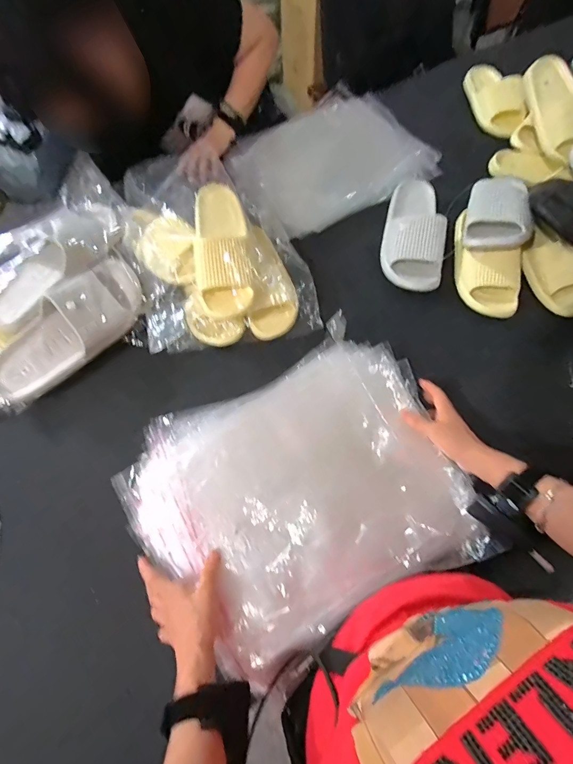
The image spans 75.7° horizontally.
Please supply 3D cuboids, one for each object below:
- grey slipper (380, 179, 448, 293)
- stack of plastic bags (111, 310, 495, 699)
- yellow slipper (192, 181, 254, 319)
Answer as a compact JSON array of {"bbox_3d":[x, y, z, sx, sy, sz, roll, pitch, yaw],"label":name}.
[{"bbox_3d":[0.257,-0.315,0.744,0.114,0.059,0.278,7,67,4],"label":"grey slipper"},{"bbox_3d":[0.018,0.143,0.509,0.428,0.032,0.355,-26,69,-10],"label":"stack of plastic bags"},{"bbox_3d":[-0.112,-0.234,0.635,0.088,0.069,0.237,-7,67,-2],"label":"yellow slipper"}]

